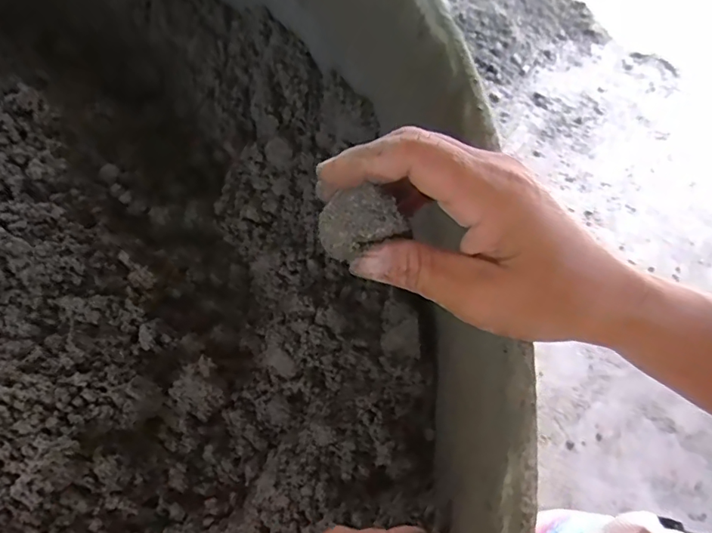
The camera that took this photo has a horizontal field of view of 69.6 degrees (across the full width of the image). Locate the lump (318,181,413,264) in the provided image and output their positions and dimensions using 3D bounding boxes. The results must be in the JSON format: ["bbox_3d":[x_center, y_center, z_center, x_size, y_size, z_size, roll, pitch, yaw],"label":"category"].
[{"bbox_3d":[0.002,-0.019,0.213,0.033,0.024,0.023,-20,63,-14],"label":"lump"}]

